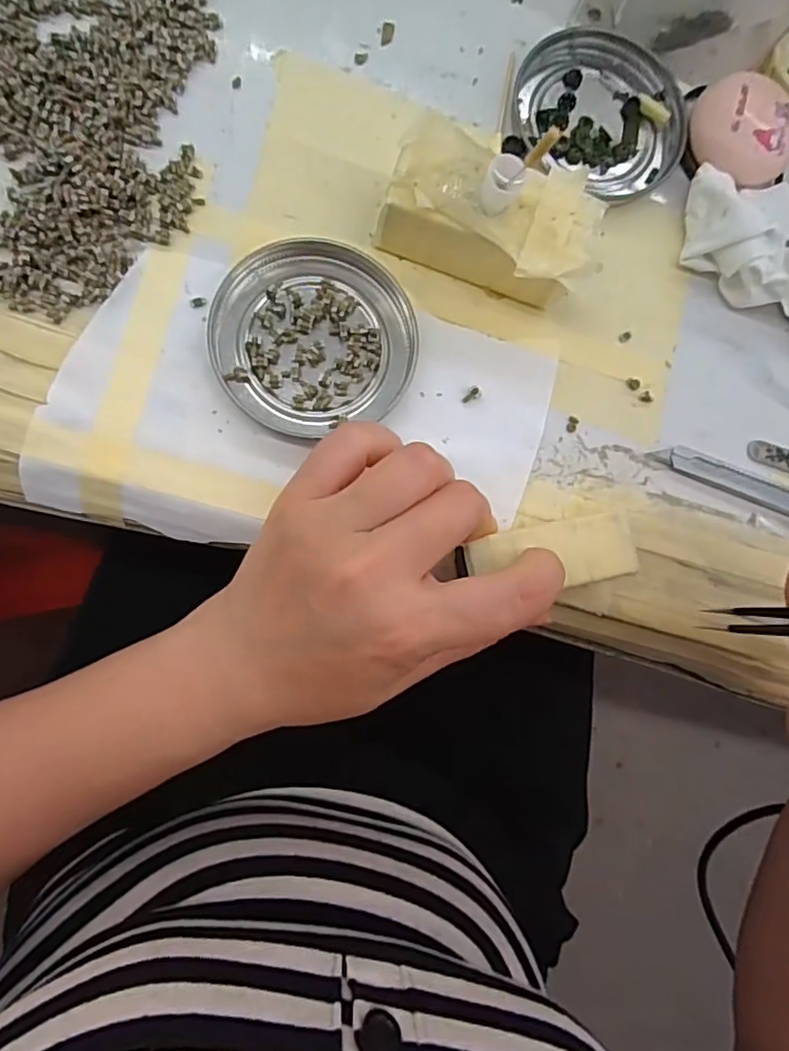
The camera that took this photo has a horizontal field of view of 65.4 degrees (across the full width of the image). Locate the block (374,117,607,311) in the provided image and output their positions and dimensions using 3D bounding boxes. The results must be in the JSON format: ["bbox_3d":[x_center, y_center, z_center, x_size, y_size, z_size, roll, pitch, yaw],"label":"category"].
[{"bbox_3d":[0.039,-0.121,0.243,0.085,0.043,0.050,22,80,-7],"label":"block"}]

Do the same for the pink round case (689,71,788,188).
[{"bbox_3d":[0.155,-0.175,0.275,0.043,0.022,0.047,1,83,-10],"label":"pink round case"}]

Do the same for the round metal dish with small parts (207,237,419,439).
[{"bbox_3d":[-0.031,-0.074,0.244,0.078,0.011,0.074,1,83,-10],"label":"round metal dish with small parts"}]

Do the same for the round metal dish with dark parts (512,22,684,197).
[{"bbox_3d":[0.093,-0.188,0.276,0.076,0.007,0.073,1,83,-10],"label":"round metal dish with dark parts"}]

